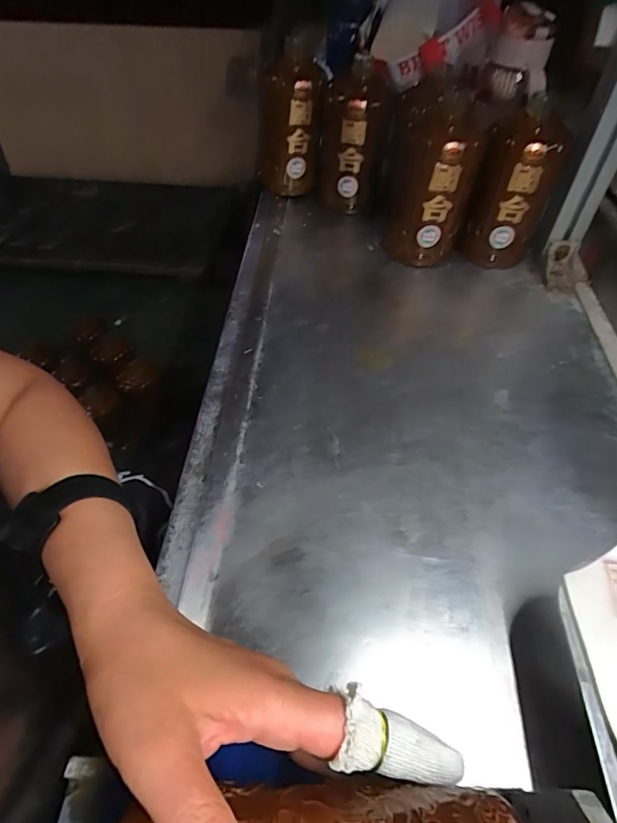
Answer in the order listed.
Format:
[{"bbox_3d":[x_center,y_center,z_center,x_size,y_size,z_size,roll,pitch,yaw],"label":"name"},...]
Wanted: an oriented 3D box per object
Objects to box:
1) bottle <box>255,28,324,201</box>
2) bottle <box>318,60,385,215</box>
[{"bbox_3d":[-0.027,-0.382,0.628,0.087,0.191,0.093,-4,51,4],"label":"bottle"},{"bbox_3d":[0.055,-0.356,0.623,0.079,0.167,0.090,0,51,7],"label":"bottle"}]

